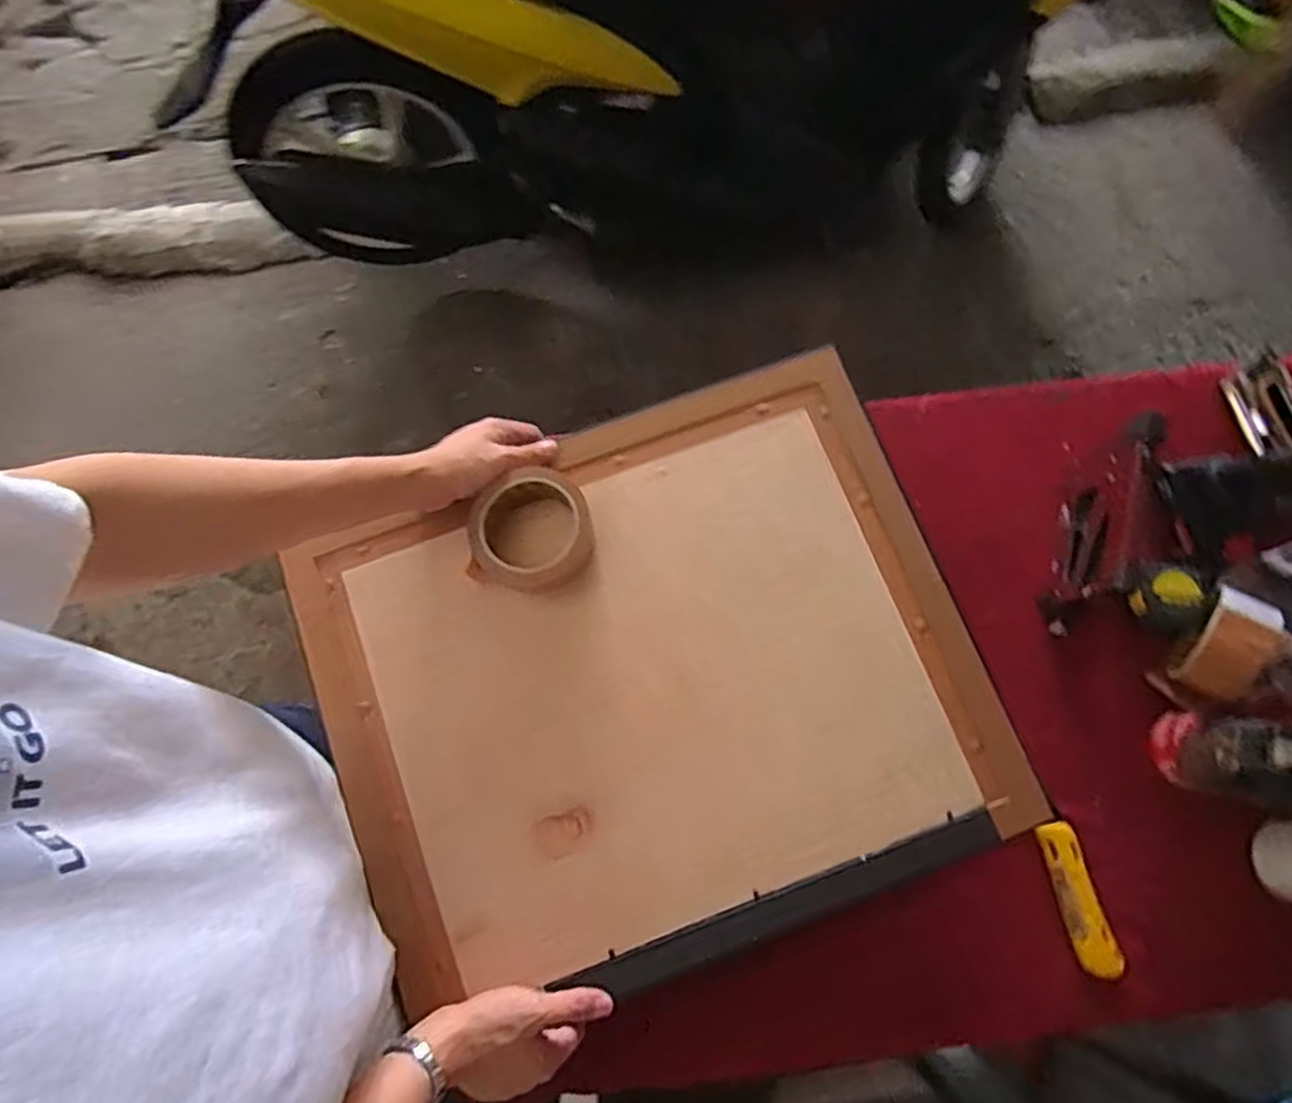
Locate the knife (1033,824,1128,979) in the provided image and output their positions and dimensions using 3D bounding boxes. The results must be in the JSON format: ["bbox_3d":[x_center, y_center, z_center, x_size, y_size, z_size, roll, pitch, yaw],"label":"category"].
[{"bbox_3d":[0.383,0.307,0.637,0.037,0.013,0.125,-11,75,-3],"label":"knife"}]

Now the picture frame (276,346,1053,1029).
[{"bbox_3d":[0.002,0.110,0.621,0.535,0.035,0.443,-20,76,-5],"label":"picture frame"}]

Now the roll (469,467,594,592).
[{"bbox_3d":[-0.094,-0.017,0.619,0.100,0.054,0.098,0,75,0],"label":"roll"}]

